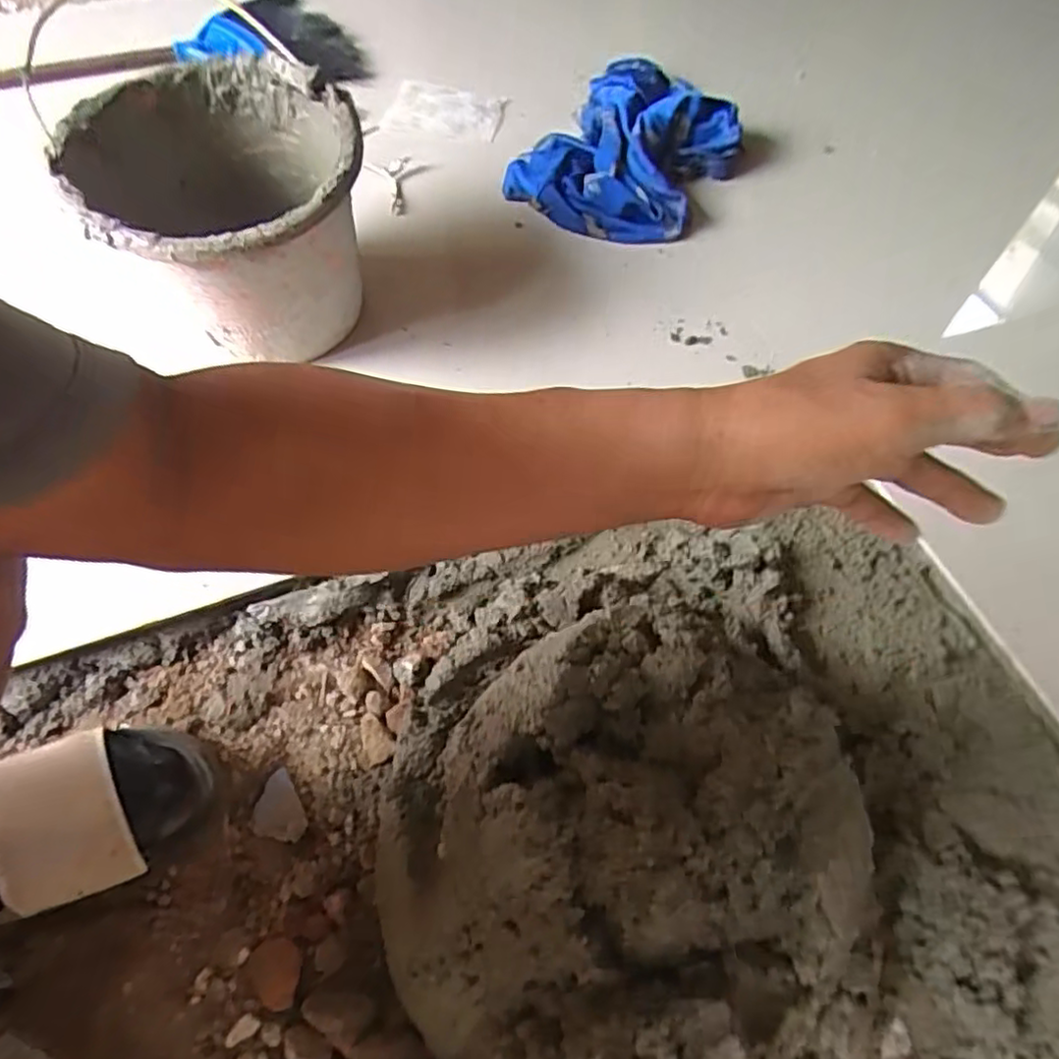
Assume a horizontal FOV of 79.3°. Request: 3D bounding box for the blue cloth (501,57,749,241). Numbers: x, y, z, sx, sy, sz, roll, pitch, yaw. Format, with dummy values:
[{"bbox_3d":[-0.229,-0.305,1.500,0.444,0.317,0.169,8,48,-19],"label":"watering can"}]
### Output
[{"bbox_3d":[0.132,-0.489,0.832,0.232,0.097,0.291,30,65,16],"label":"blue cloth"}]

